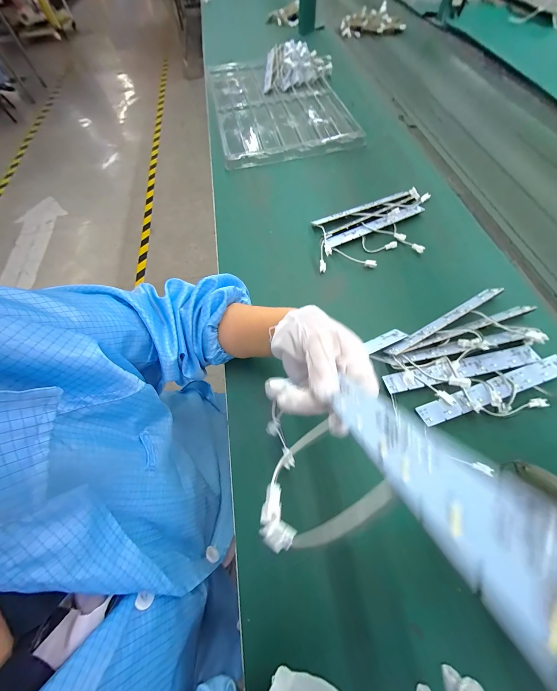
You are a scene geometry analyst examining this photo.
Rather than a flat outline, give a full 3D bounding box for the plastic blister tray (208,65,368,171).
[{"bbox_3d":[-0.003,-0.638,0.656,0.317,0.023,0.498,-12,64,-2],"label":"plastic blister tray"}]

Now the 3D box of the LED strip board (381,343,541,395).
[{"bbox_3d":[0.229,0.029,0.314,0.192,0.010,0.024,-12,64,-3],"label":"LED strip board"}]

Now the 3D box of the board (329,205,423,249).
[{"bbox_3d":[0.170,-0.212,0.438,0.189,0.005,0.022,-25,65,-9],"label":"board"}]

